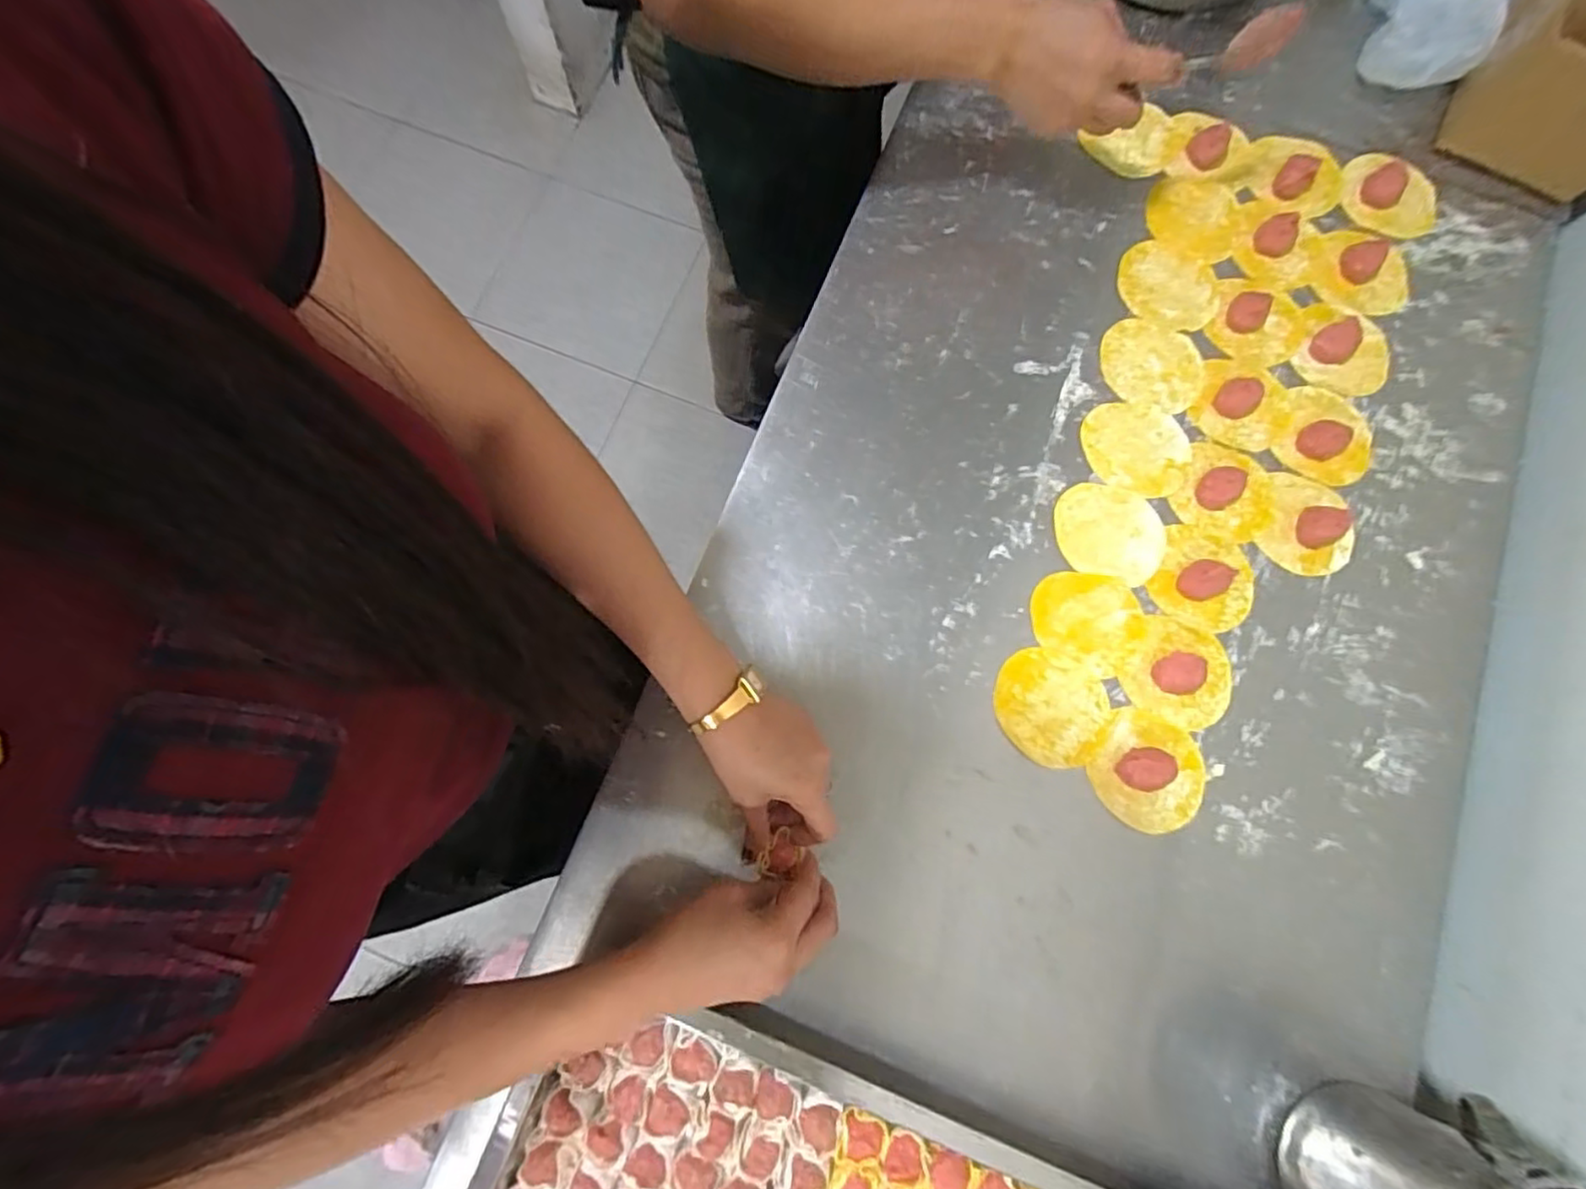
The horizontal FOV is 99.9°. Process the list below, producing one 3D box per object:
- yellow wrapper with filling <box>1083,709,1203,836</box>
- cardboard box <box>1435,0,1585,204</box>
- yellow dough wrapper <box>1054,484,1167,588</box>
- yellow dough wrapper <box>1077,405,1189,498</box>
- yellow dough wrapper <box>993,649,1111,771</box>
[{"bbox_3d":[0.269,0.132,0.492,0.079,0.022,0.082,0,79,-1],"label":"yellow wrapper with filling"},{"bbox_3d":[0.684,-0.458,0.579,0.144,0.092,0.160,34,80,6],"label":"cardboard box"},{"bbox_3d":[0.257,-0.050,0.541,0.088,0.004,0.076,18,79,3],"label":"yellow dough wrapper"},{"bbox_3d":[0.285,-0.121,0.557,0.089,0.005,0.076,15,79,2],"label":"yellow dough wrapper"},{"bbox_3d":[0.196,0.085,0.510,0.084,0.004,0.079,33,80,6],"label":"yellow dough wrapper"}]

